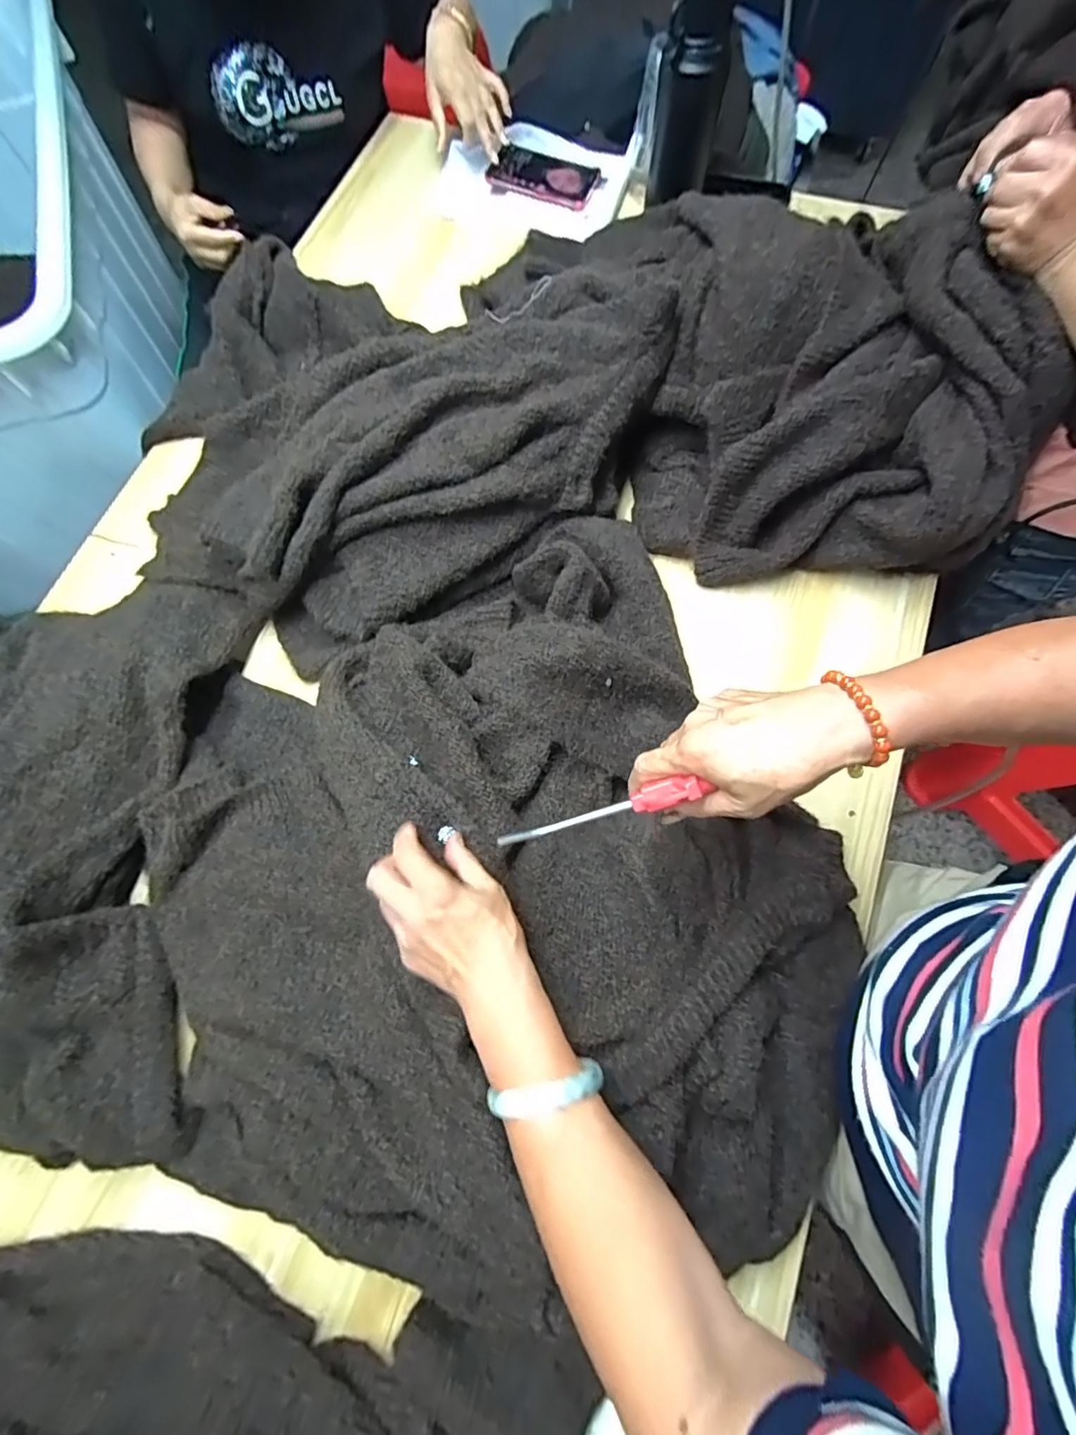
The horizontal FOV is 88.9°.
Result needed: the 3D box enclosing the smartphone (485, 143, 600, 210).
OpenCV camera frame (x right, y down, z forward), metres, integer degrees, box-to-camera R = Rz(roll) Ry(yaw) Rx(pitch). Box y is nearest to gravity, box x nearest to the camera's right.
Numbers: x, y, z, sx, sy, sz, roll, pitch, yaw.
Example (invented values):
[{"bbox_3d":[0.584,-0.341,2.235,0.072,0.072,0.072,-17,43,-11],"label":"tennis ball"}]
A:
[{"bbox_3d":[0.009,-0.823,0.833,0.158,0.017,0.076,16,85,2],"label":"smartphone"}]

